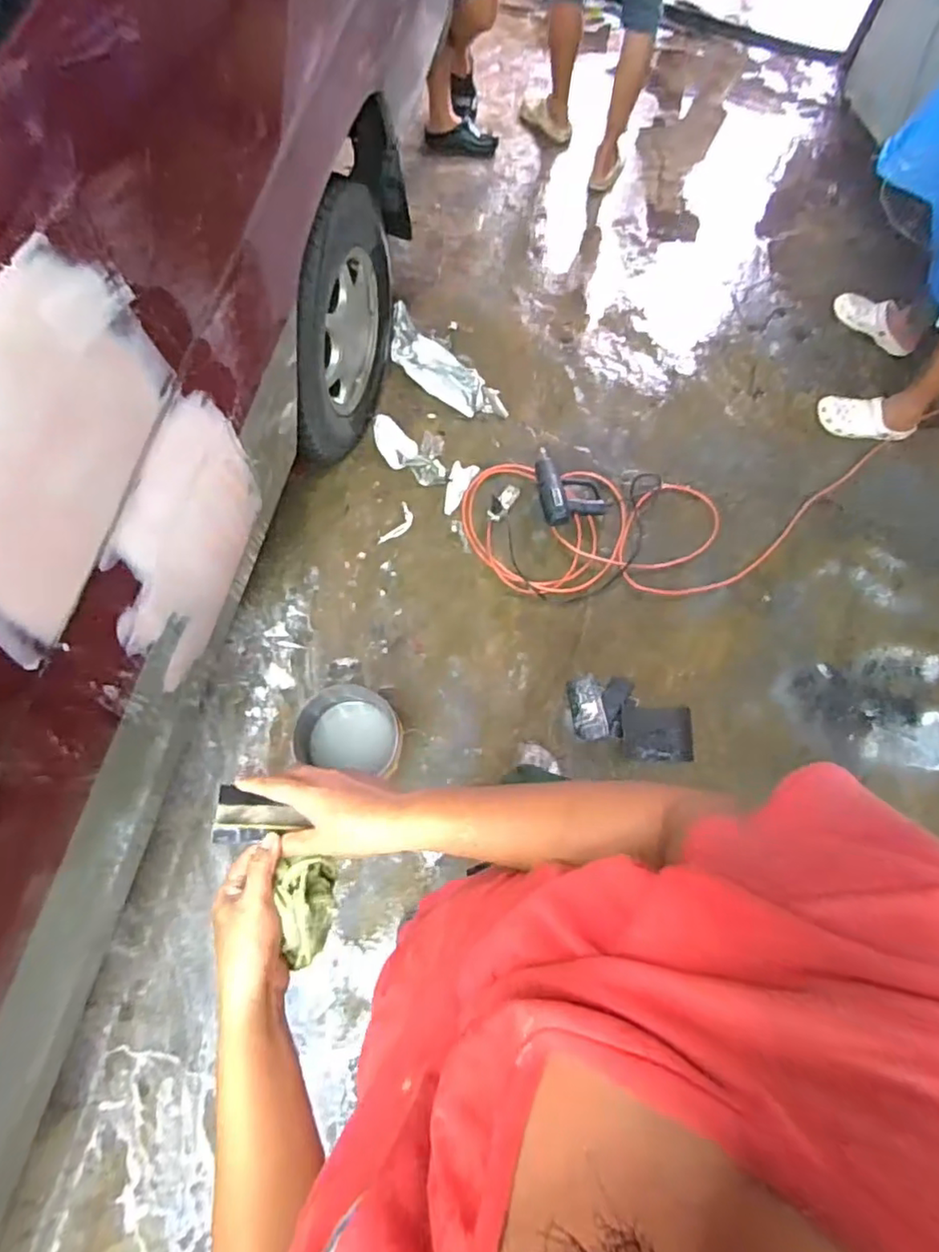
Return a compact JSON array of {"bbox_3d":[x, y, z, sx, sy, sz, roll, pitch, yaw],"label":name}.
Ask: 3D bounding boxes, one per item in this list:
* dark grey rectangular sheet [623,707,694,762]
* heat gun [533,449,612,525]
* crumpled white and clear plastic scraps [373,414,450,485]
[{"bbox_3d":[0.494,0.285,1.574,0.173,0.015,0.140,-2,85,9],"label":"dark grey rectangular sheet"},{"bbox_3d":[0.278,-0.415,1.735,0.183,0.074,0.231,-19,72,-8],"label":"heat gun"},{"bbox_3d":[-0.174,-0.517,1.767,0.253,0.025,0.163,17,71,5],"label":"crumpled white and clear plastic scraps"}]

